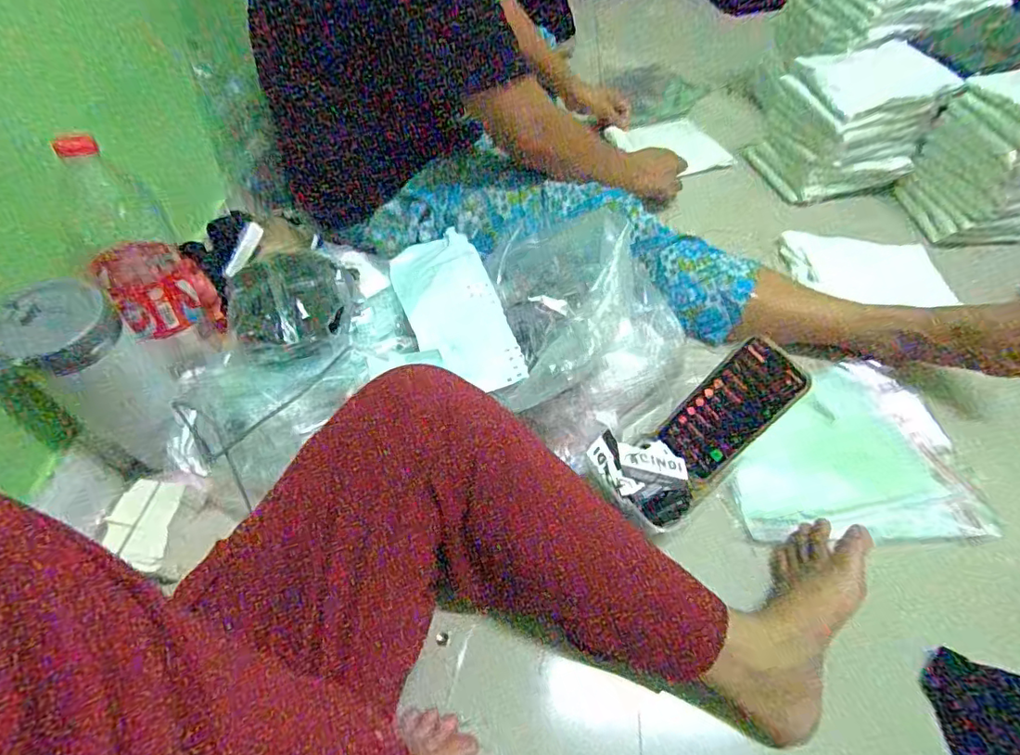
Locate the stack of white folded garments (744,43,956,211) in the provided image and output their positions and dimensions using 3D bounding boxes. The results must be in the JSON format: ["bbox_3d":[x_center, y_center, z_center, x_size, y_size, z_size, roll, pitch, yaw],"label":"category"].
[{"bbox_3d":[0.527,-0.413,0.856,0.204,0.180,0.162,-6,54,-5],"label":"stack of white folded garments"}]

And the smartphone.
[{"bbox_3d":[0.232,0.035,0.556,0.071,0.153,0.007,48,24,22],"label":"smartphone"}]

